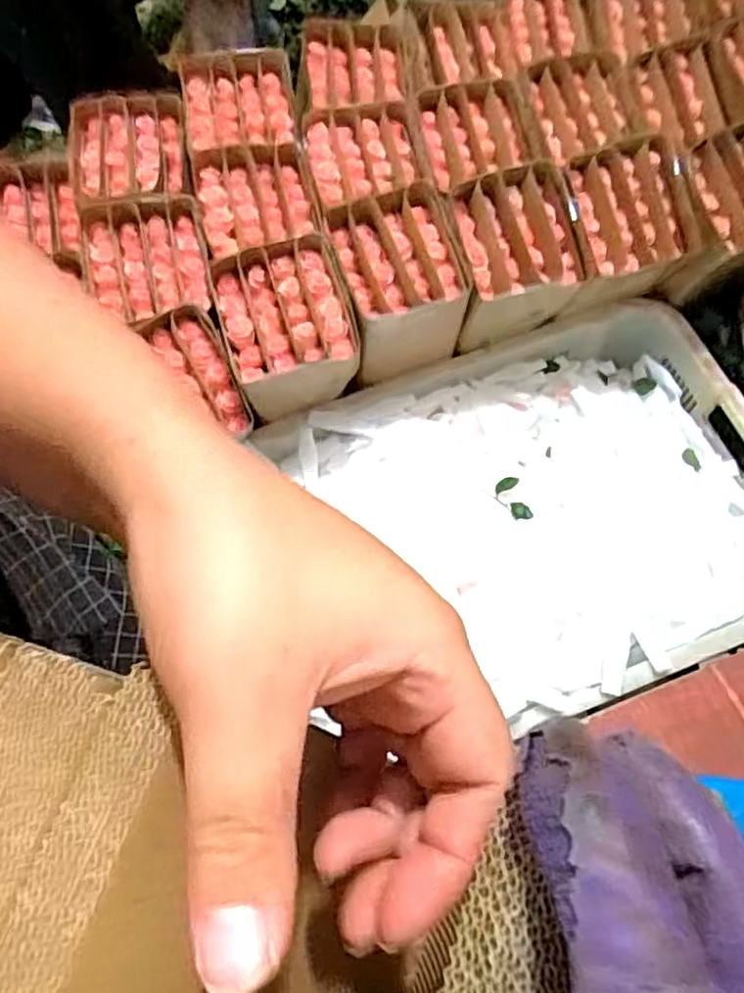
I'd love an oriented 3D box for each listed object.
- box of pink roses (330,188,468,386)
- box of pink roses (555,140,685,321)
[{"bbox_3d":[0.040,-0.255,0.869,0.147,0.180,0.162,-15,68,-3],"label":"box of pink roses"},{"bbox_3d":[0.311,-0.349,0.878,0.153,0.125,0.165,-15,90,-5],"label":"box of pink roses"}]

